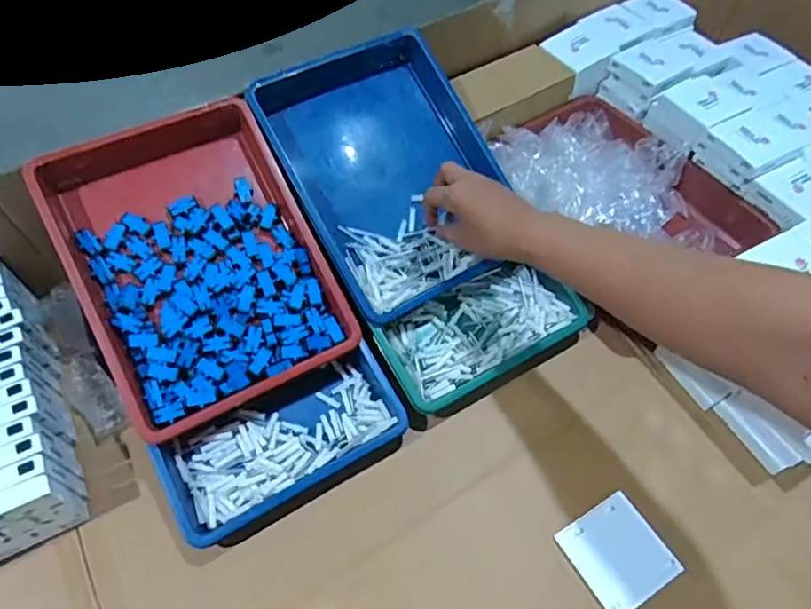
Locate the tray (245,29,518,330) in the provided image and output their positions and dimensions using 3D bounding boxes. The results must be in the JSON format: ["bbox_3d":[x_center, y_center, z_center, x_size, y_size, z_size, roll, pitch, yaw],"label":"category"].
[{"bbox_3d":[-0.015,-0.163,0.657,0.238,0.051,0.313,-28,83,-16],"label":"tray"}]

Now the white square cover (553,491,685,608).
[{"bbox_3d":[0.203,0.236,0.525,0.088,0.007,0.086,-26,59,-17],"label":"white square cover"}]

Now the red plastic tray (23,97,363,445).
[{"bbox_3d":[-0.219,-0.051,0.586,0.237,0.060,0.323,-25,80,-16],"label":"red plastic tray"}]

